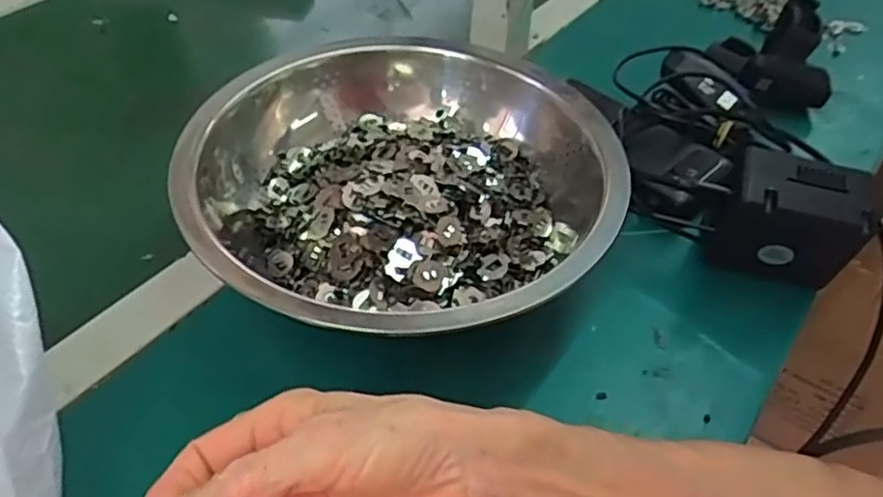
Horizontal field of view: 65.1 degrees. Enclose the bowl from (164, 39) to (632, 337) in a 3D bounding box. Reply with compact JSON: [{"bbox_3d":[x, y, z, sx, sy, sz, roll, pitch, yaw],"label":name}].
[{"bbox_3d":[-0.022,-0.035,0.435,0.235,0.081,0.249,2,46,-2],"label":"bowl"}]

